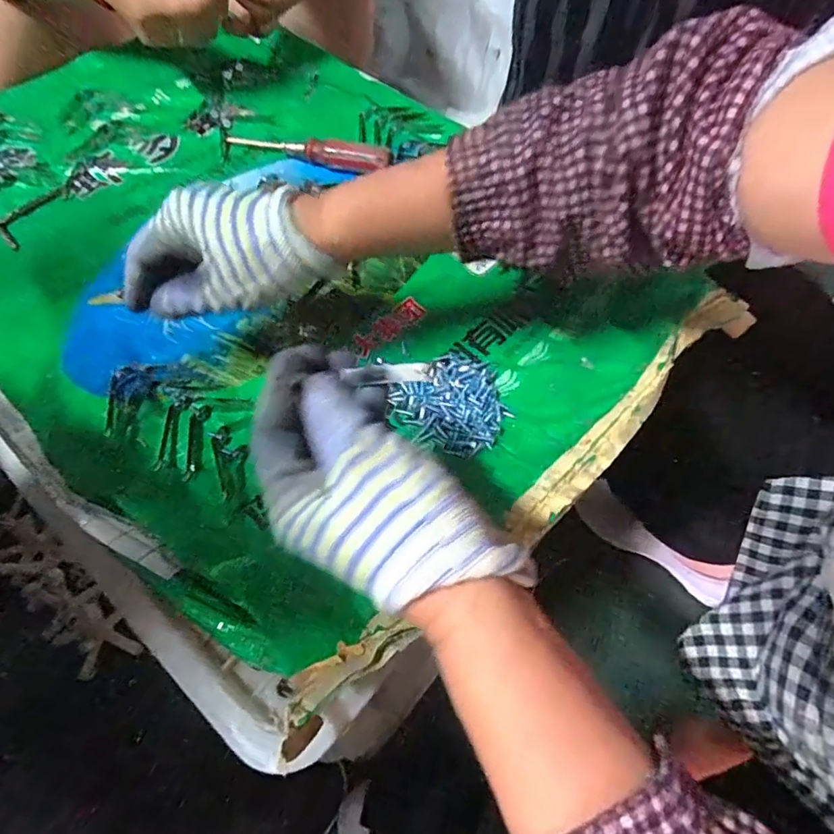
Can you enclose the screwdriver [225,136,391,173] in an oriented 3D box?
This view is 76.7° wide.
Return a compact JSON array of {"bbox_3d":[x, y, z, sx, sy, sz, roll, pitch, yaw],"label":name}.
[{"bbox_3d":[-0.105,-0.259,0.509,0.161,0.019,0.020,15,61,10],"label":"screwdriver"}]

